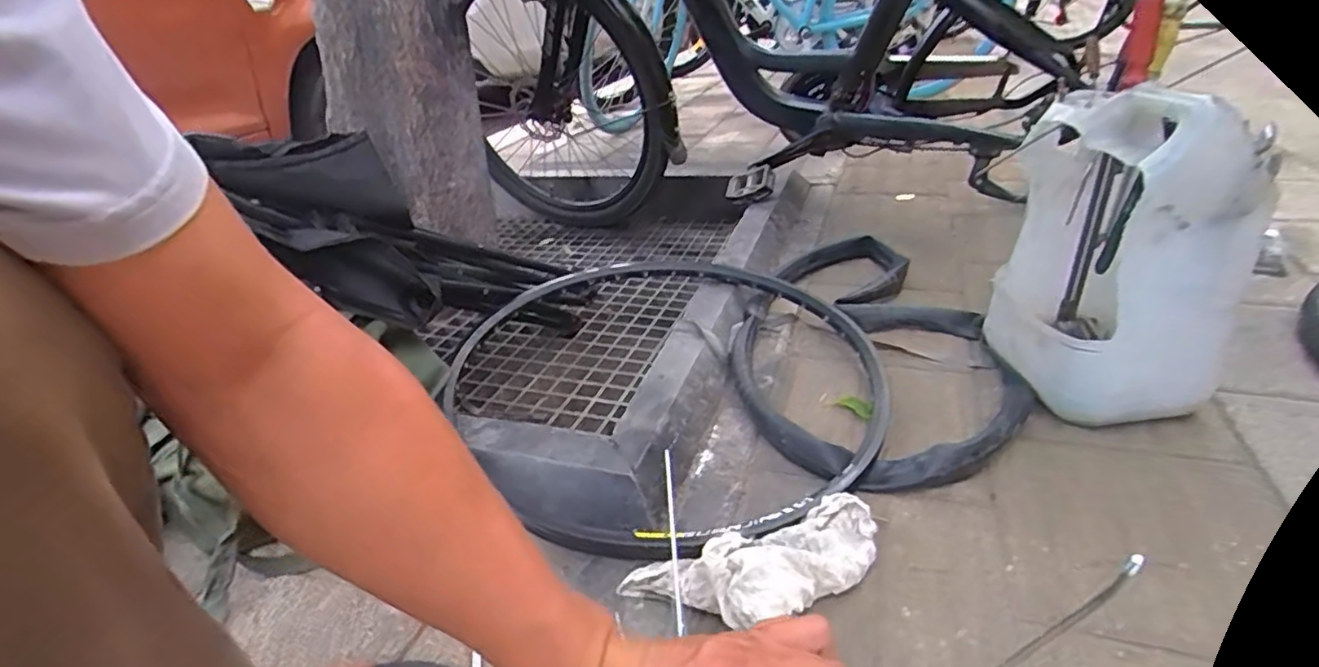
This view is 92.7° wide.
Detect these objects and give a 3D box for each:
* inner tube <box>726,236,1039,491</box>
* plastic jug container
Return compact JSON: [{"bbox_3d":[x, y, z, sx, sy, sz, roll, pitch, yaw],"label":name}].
[{"bbox_3d":[0.278,0.002,0.897,0.352,0.045,0.590,-3,30,6],"label":"inner tube"},{"bbox_3d":[0.510,-0.097,0.717,0.187,0.345,0.283,6,32,20],"label":"plastic jug container"}]

